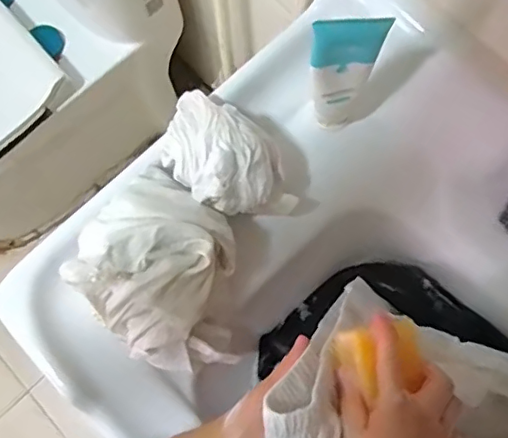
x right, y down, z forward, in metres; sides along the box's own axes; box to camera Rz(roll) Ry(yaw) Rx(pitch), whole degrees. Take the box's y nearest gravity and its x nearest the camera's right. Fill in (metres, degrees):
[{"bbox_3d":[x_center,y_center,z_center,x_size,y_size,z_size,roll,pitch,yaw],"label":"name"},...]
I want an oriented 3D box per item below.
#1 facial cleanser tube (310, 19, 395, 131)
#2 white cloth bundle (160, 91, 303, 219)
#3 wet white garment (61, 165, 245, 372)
[{"bbox_3d":[0.076,-0.122,0.485,0.056,0.155,0.024,-2,77,1],"label":"facial cleanser tube"},{"bbox_3d":[-0.020,-0.052,0.498,0.125,0.053,0.085,26,79,7],"label":"white cloth bundle"},{"bbox_3d":[-0.084,0.041,0.480,0.130,0.080,0.165,6,78,2],"label":"wet white garment"}]

